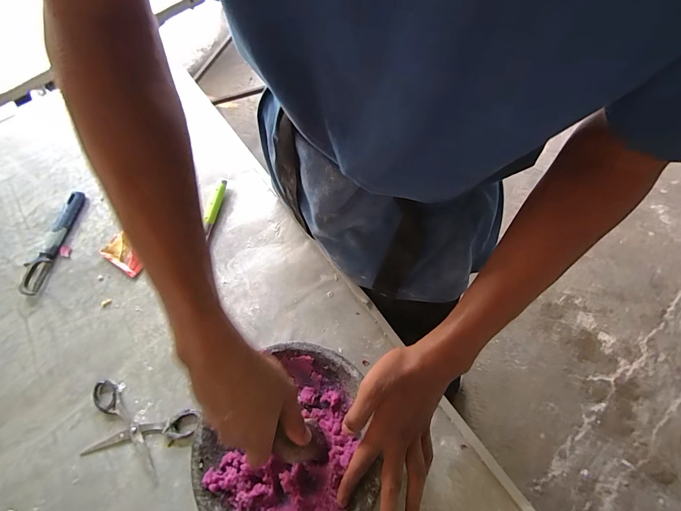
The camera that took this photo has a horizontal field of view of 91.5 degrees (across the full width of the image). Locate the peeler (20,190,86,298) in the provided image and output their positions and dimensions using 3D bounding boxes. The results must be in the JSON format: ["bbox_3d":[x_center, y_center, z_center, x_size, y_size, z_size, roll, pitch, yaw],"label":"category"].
[{"bbox_3d":[-0.469,-0.025,0.539,0.035,0.016,0.182,5,67,8],"label":"peeler"}]

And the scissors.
[{"bbox_3d":[-0.258,0.217,0.413,0.148,0.015,0.082,12,68,11],"label":"scissors"}]

